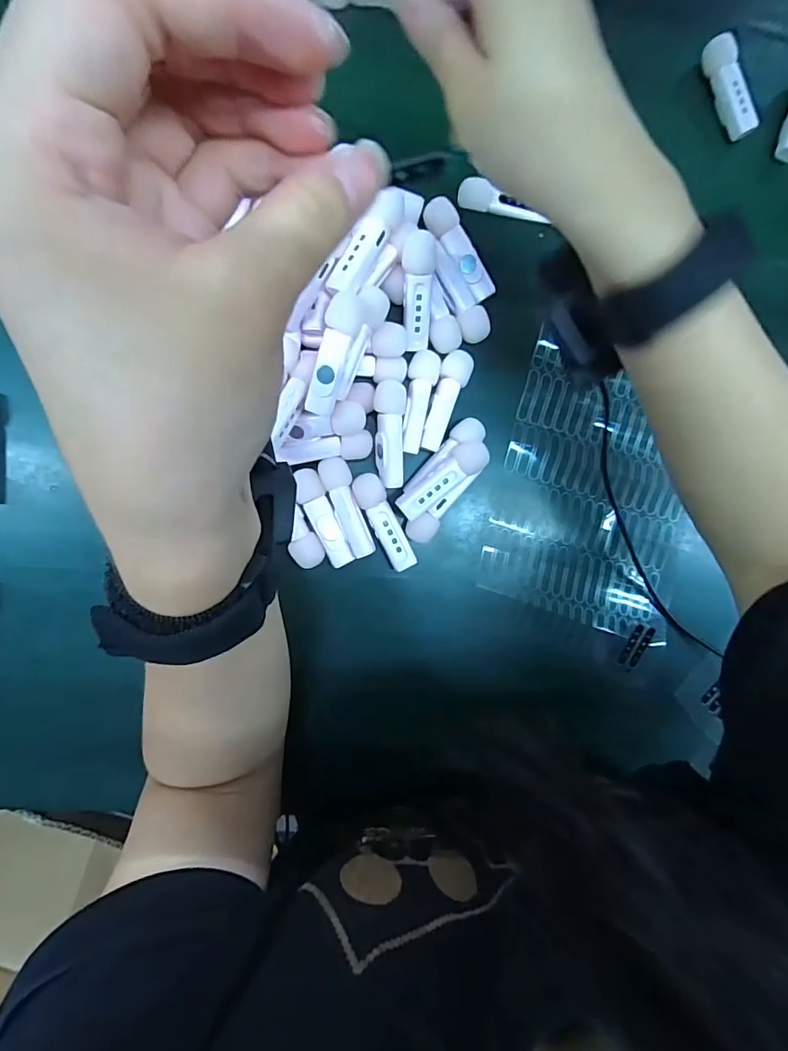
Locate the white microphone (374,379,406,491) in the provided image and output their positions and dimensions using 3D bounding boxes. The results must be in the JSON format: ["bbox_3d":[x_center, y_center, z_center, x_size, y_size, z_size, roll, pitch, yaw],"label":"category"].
[{"bbox_3d":[-0.003,-0.056,0.295,0.019,0.015,0.063,1,89,-8],"label":"white microphone"}]

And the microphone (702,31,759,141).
[{"bbox_3d":[0.233,-0.303,0.334,0.014,0.021,0.064,-25,93,-8],"label":"microphone"}]

